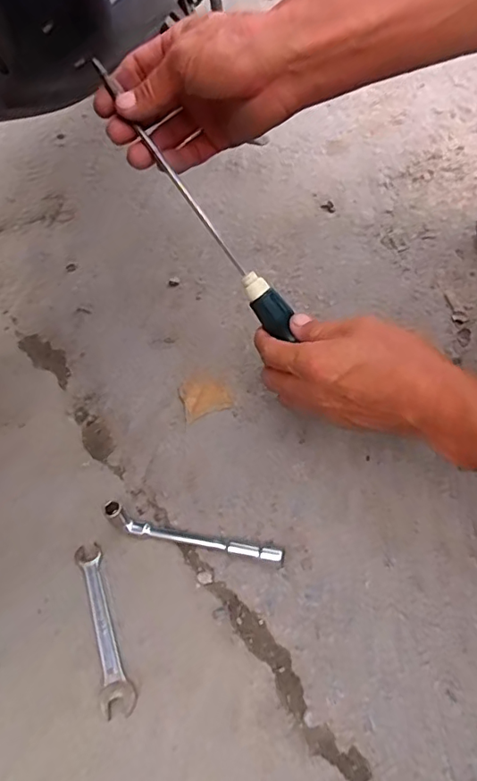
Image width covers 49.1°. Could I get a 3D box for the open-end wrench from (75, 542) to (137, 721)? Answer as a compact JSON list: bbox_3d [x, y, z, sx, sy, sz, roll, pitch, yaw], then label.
[{"bbox_3d":[-0.095,0.161,0.363,0.021,0.006,0.119,-19,51,-12],"label":"open-end wrench"}]

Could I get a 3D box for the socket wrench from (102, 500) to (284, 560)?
[{"bbox_3d":[-0.040,0.109,0.396,0.148,0.017,0.022,14,52,15],"label":"socket wrench"}]

